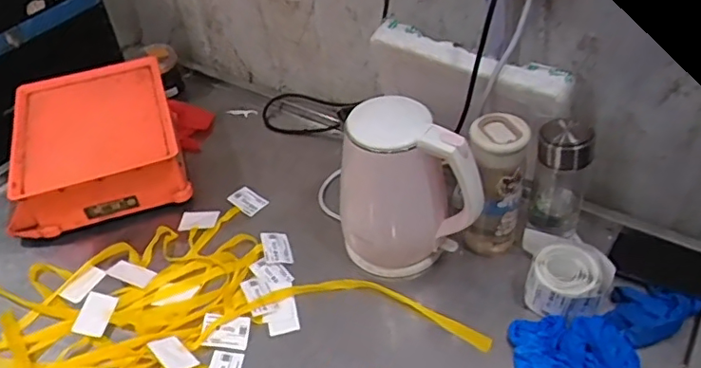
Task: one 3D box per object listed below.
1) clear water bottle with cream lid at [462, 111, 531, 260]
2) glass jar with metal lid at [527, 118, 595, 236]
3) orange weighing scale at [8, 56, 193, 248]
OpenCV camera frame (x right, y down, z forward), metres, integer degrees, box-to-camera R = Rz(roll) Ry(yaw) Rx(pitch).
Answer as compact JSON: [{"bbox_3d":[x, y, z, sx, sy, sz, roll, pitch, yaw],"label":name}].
[{"bbox_3d":[0.193,0.009,0.756,0.074,0.195,0.082,12,48,17],"label":"clear water bottle with cream lid"},{"bbox_3d":[0.268,-0.001,0.739,0.070,0.174,0.062,15,46,21],"label":"glass jar with metal lid"},{"bbox_3d":[-0.425,-0.059,0.954,0.269,0.124,0.288,-17,46,-11],"label":"orange weighing scale"}]

